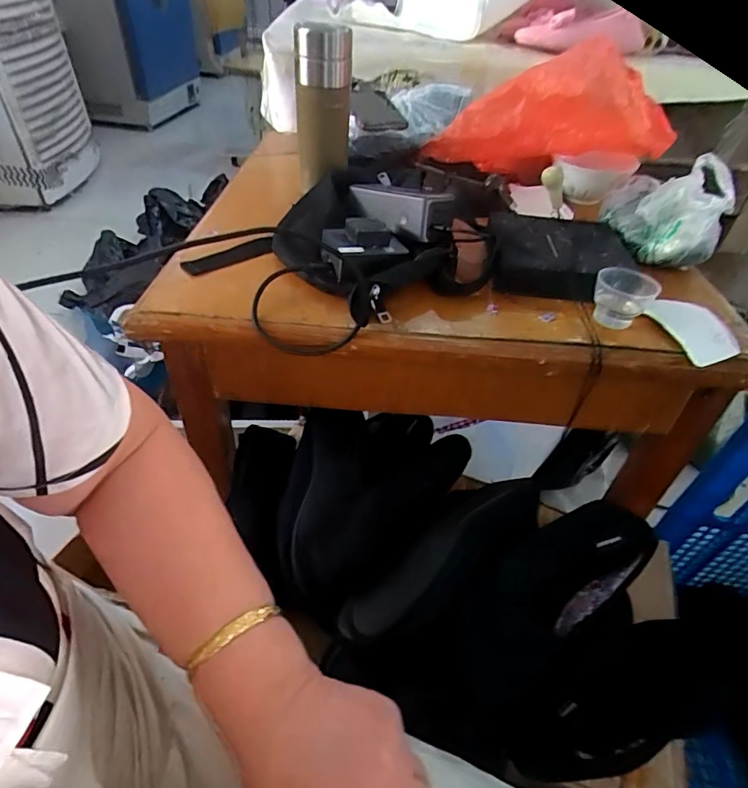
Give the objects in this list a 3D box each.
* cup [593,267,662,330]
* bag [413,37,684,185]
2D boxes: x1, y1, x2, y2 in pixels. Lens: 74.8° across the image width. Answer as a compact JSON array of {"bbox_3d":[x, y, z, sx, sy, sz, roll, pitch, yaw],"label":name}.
[{"bbox_3d":[0.246,-0.096,0.483,0.052,0.047,0.041,32,49,26],"label":"cup"},{"bbox_3d":[0.218,-0.366,0.659,0.312,0.138,0.098,8,39,34],"label":"bag"}]

